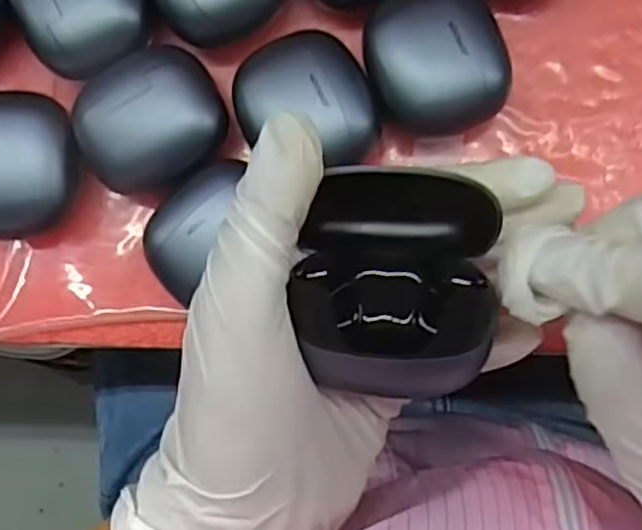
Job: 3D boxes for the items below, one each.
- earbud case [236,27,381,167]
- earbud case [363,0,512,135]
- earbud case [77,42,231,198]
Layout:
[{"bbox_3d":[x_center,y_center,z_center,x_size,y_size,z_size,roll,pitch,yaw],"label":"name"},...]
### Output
[{"bbox_3d":[-0.006,-0.060,0.272,0.049,0.031,0.051,-20,85,3],"label":"earbud case"},{"bbox_3d":[0.044,-0.076,0.269,0.050,0.030,0.051,-12,85,3],"label":"earbud case"},{"bbox_3d":[-0.066,-0.054,0.276,0.055,0.031,0.050,-33,85,1],"label":"earbud case"}]

